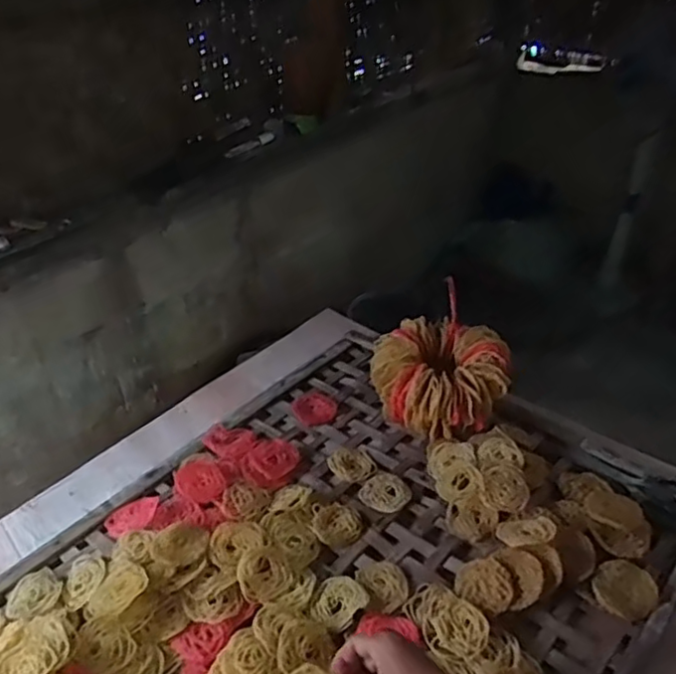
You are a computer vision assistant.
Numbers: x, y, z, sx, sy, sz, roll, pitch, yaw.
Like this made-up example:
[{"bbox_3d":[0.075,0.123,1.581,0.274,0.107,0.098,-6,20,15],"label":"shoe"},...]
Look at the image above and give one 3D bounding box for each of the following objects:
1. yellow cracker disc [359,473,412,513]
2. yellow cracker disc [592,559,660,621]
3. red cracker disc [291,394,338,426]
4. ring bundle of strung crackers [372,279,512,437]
[{"bbox_3d":[0.067,0.213,0.884,0.068,0.008,0.061,29,47,33],"label":"yellow cracker disc"},{"bbox_3d":[0.336,0.294,0.749,0.067,0.008,0.068,-7,51,9],"label":"yellow cracker disc"},{"bbox_3d":[-0.038,0.116,1.036,0.067,0.004,0.072,-1,37,0],"label":"red cracker disc"},{"bbox_3d":[0.154,0.070,0.976,0.174,0.159,0.185,-23,41,-29],"label":"ring bundle of strung crackers"}]

